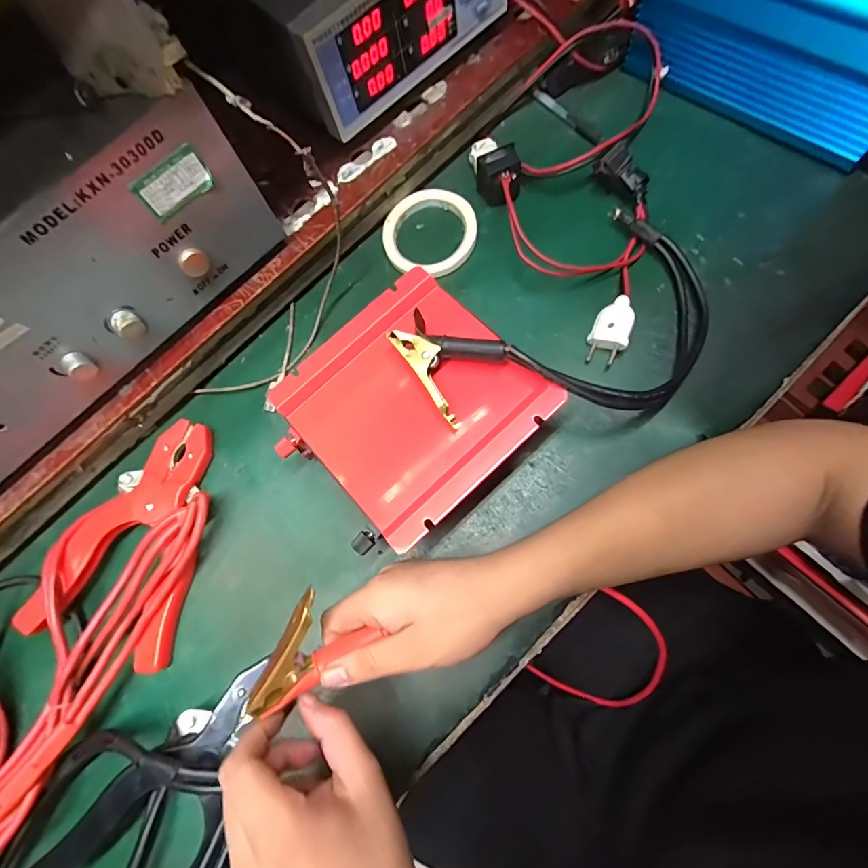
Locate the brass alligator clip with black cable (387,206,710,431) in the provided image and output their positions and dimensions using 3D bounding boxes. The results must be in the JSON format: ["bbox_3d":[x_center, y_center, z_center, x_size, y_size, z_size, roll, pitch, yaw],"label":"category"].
[{"bbox_3d":[0.106,-0.091,0.349,0.273,0.053,0.180,-18,75,-17],"label":"brass alligator clip with black cable"}]

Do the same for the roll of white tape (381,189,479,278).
[{"bbox_3d":[-0.003,-0.206,0.438,0.093,0.009,0.095,-2,75,6],"label":"roll of white tape"}]

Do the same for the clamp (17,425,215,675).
[{"bbox_3d":[-0.263,0.085,0.379,0.118,0.031,0.209,9,76,9],"label":"clamp"}]

